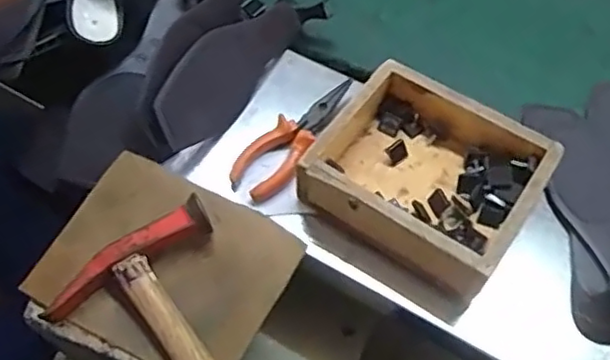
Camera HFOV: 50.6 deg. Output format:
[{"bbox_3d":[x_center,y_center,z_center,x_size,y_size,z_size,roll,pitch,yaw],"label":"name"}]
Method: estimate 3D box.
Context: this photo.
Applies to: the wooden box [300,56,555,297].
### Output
[{"bbox_3d":[0.107,-0.003,0.575,0.181,0.065,0.157,32,63,19],"label":"wooden box"}]

